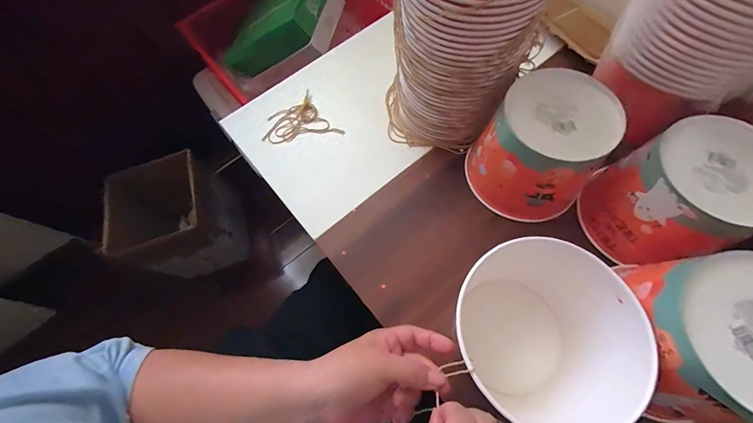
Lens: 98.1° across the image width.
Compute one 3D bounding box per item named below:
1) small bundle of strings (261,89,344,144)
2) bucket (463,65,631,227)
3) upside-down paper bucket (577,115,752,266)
[{"bbox_3d":[-0.127,-0.161,0.555,0.124,0.008,0.088,-8,67,-1],"label":"small bundle of strings"},{"bbox_3d":[0.214,-0.076,0.432,0.151,0.136,0.149,-42,71,-12],"label":"bucket"},{"bbox_3d":[0.350,-0.015,0.386,0.138,0.124,0.129,-2,69,5],"label":"upside-down paper bucket"}]

